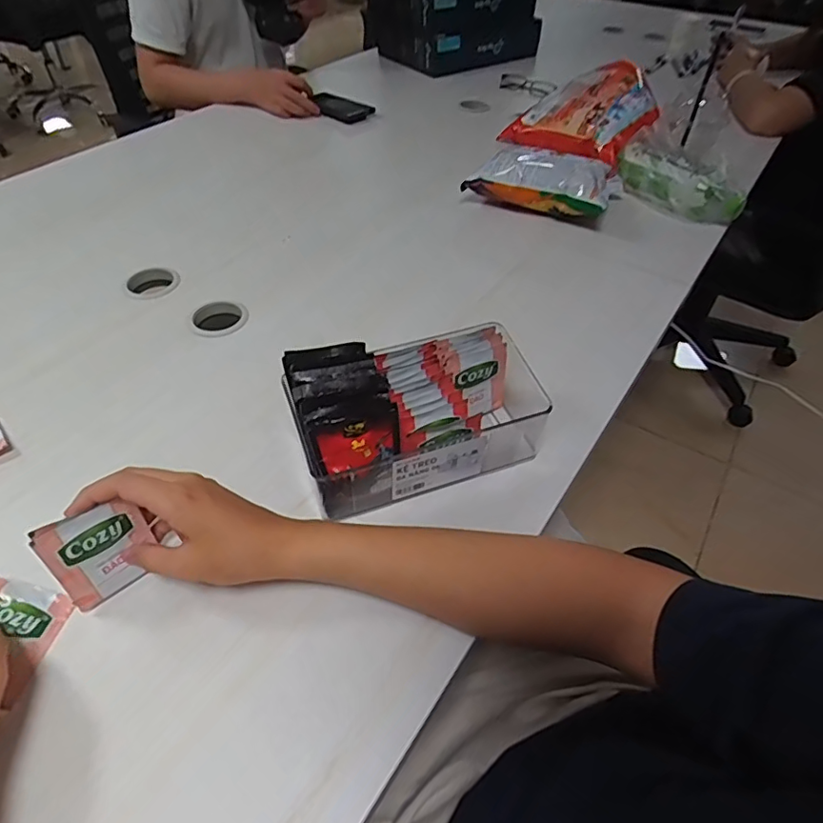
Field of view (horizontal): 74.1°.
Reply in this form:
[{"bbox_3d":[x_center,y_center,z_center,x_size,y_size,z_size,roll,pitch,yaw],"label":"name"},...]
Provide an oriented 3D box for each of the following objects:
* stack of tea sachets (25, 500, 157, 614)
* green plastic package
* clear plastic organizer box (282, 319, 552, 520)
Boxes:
[{"bbox_3d":[-0.223,0.101,0.393,0.064,0.077,0.008,-31,40,-30],"label":"stack of tea sachets"},{"bbox_3d":[0.376,-0.327,0.764,0.181,0.074,0.040,37,57,27],"label":"green plastic package"},{"bbox_3d":[0.015,0.000,0.487,0.230,0.110,0.113,-15,49,-16],"label":"clear plastic organizer box"}]

